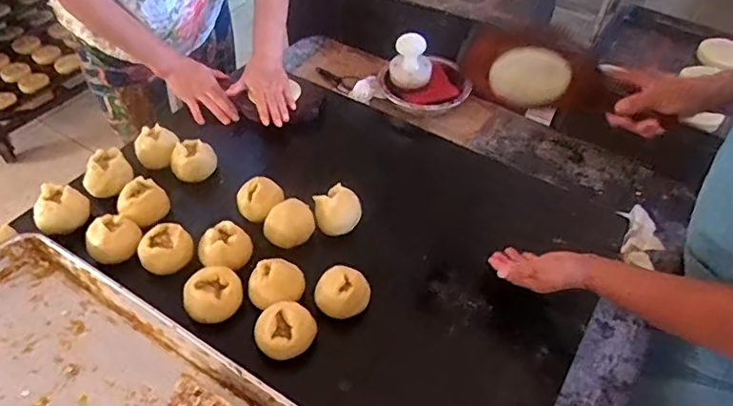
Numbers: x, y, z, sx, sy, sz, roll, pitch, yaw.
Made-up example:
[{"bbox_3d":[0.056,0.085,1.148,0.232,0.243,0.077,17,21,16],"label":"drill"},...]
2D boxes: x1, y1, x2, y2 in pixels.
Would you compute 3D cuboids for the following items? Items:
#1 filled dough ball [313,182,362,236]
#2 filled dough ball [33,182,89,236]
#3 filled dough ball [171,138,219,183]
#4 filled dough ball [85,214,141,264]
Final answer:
[{"bbox_3d":[-0.048,0.011,0.859,0.066,0.059,0.064,3,49,-4],"label":"filled dough ball"},{"bbox_3d":[-0.477,0.008,0.839,0.069,0.052,0.063,3,49,-4],"label":"filled dough ball"},{"bbox_3d":[-0.303,-0.066,0.946,0.078,0.074,0.060,-4,50,-10],"label":"filled dough ball"},{"bbox_3d":[-0.382,0.054,0.809,0.078,0.046,0.069,-26,57,-26],"label":"filled dough ball"}]

